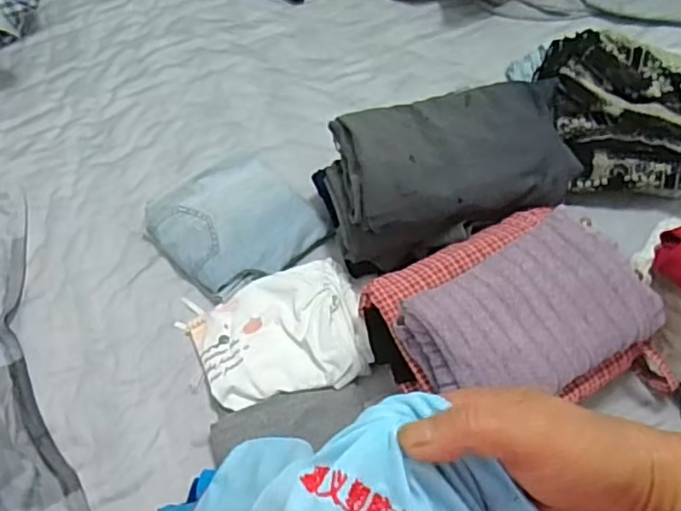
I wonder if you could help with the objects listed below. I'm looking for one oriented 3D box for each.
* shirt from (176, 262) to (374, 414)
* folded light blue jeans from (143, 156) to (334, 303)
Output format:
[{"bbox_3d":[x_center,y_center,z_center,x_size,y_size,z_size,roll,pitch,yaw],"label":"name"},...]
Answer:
[{"bbox_3d":[-0.079,0.092,0.771,0.210,0.049,0.159,-12,60,-4],"label":"shirt"},{"bbox_3d":[-0.138,-0.041,0.864,0.198,0.038,0.189,38,68,22],"label":"folded light blue jeans"}]

